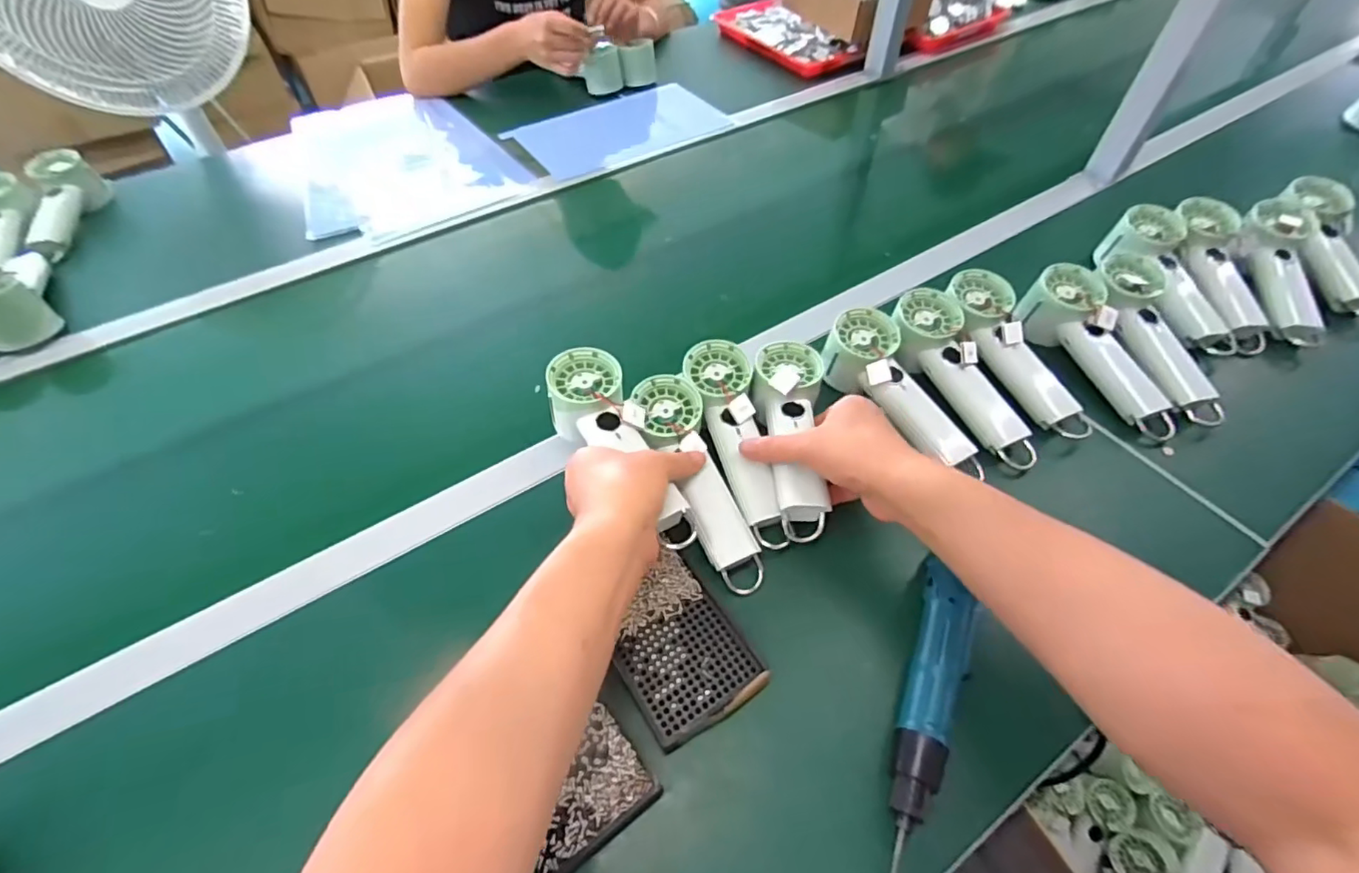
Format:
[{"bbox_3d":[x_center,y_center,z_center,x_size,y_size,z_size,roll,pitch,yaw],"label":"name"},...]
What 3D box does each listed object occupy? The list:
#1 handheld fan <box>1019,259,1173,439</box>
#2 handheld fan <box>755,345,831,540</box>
[{"bbox_3d":[0.419,-0.084,0.570,0.071,0.053,0.199,-18,70,-12],"label":"handheld fan"},{"bbox_3d":[0.102,-0.007,0.499,0.058,0.044,0.189,-1,57,0],"label":"handheld fan"}]

